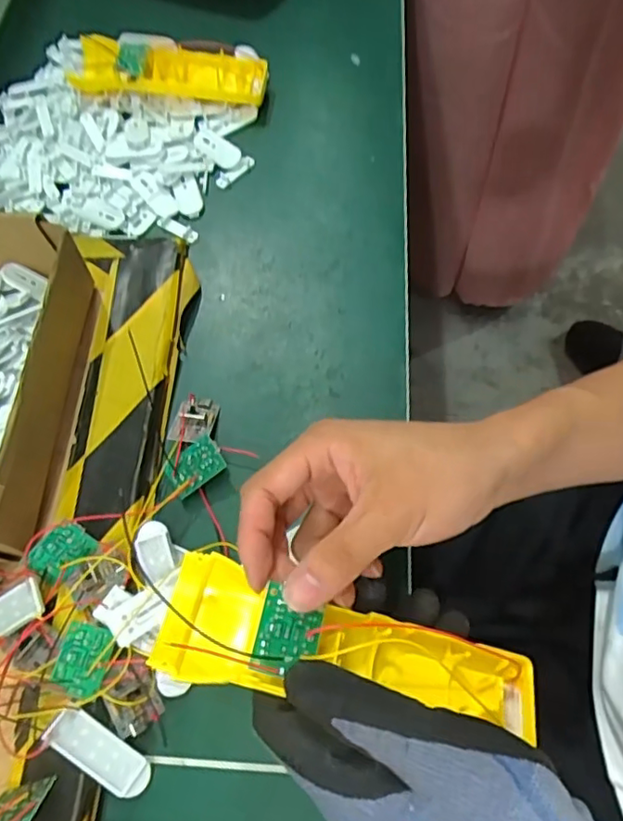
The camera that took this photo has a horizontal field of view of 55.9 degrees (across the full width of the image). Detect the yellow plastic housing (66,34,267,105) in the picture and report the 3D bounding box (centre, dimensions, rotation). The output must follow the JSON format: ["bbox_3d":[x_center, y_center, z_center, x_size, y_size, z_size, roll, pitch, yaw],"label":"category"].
[{"bbox_3d":[-0.121,-0.283,0.490,0.162,0.030,0.038,7,67,8],"label":"yellow plastic housing"}]

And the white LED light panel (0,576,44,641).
[{"bbox_3d":[-0.170,0.113,0.324,0.049,0.005,0.022,-32,68,6],"label":"white LED light panel"}]

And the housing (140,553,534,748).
[{"bbox_3d":[0.019,0.102,0.253,0.163,0.020,0.046,15,66,-7],"label":"housing"}]

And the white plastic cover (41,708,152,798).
[{"bbox_3d":[-0.108,0.176,0.301,0.057,0.006,0.020,38,71,-5],"label":"white plastic cover"}]

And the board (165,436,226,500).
[{"bbox_3d":[-0.073,0.034,0.362,0.035,0.004,0.026,-36,70,0],"label":"board"}]

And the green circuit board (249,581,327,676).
[{"bbox_3d":[-0.009,0.089,0.237,0.025,0.006,0.033,11,66,6],"label":"green circuit board"}]

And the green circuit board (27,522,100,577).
[{"bbox_3d":[-0.143,0.080,0.334,0.034,0.004,0.024,-39,104,-7],"label":"green circuit board"}]

